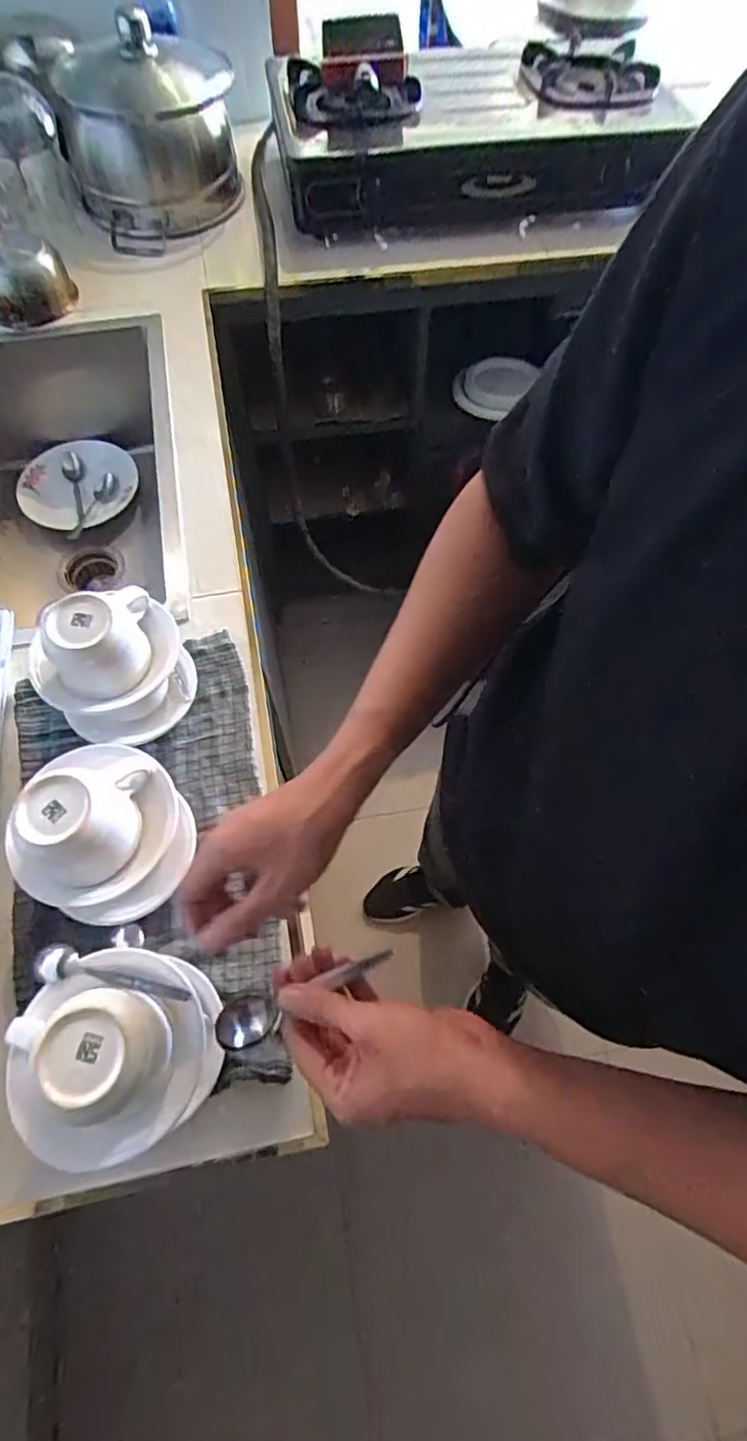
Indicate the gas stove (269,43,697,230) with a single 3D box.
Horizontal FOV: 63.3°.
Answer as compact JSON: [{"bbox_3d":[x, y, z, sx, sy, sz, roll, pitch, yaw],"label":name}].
[{"bbox_3d":[0.191,-1.062,1.069,0.711,0.183,0.305,-9,64,-5],"label":"gas stove"}]

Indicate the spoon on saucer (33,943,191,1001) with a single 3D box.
[{"bbox_3d":[-0.203,0.195,0.469,0.130,0.018,0.027,8,64,3],"label":"spoon on saucer"}]

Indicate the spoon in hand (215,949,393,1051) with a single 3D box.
[{"bbox_3d":[-0.045,0.188,0.420,0.129,0.011,0.029,-14,63,-28],"label":"spoon in hand"}]

